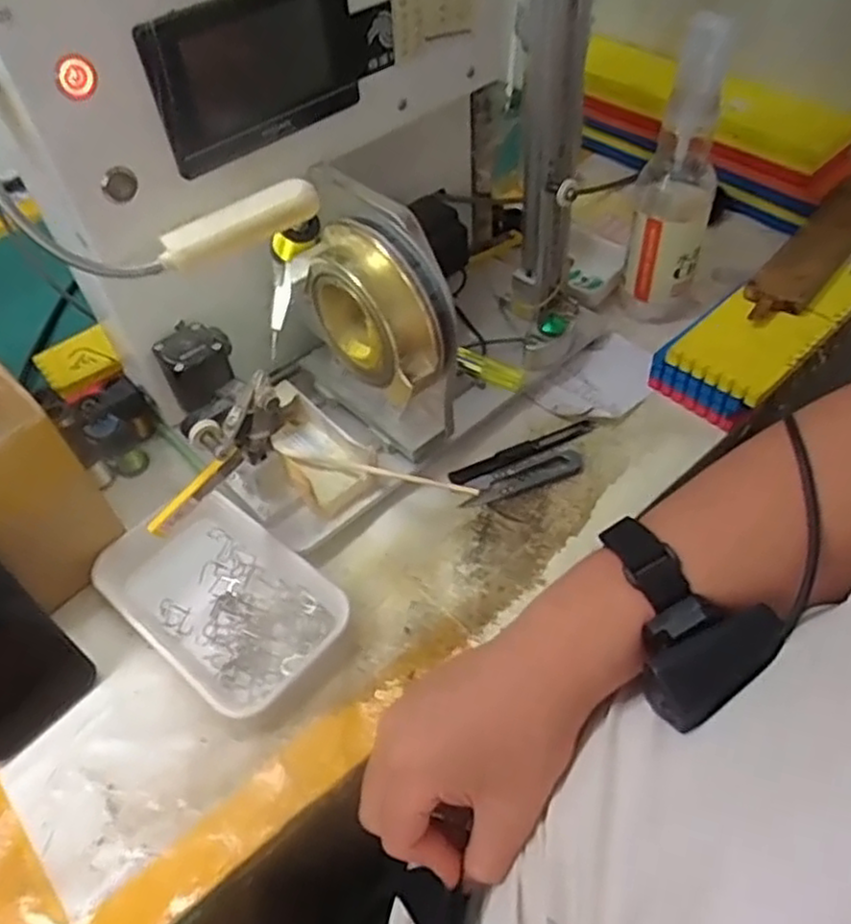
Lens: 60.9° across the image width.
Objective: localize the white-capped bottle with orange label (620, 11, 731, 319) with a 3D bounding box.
[{"bbox_3d":[0.206,-0.227,0.589,0.064,0.230,0.061,15,54,16],"label":"white-capped bottle with orange label"}]

